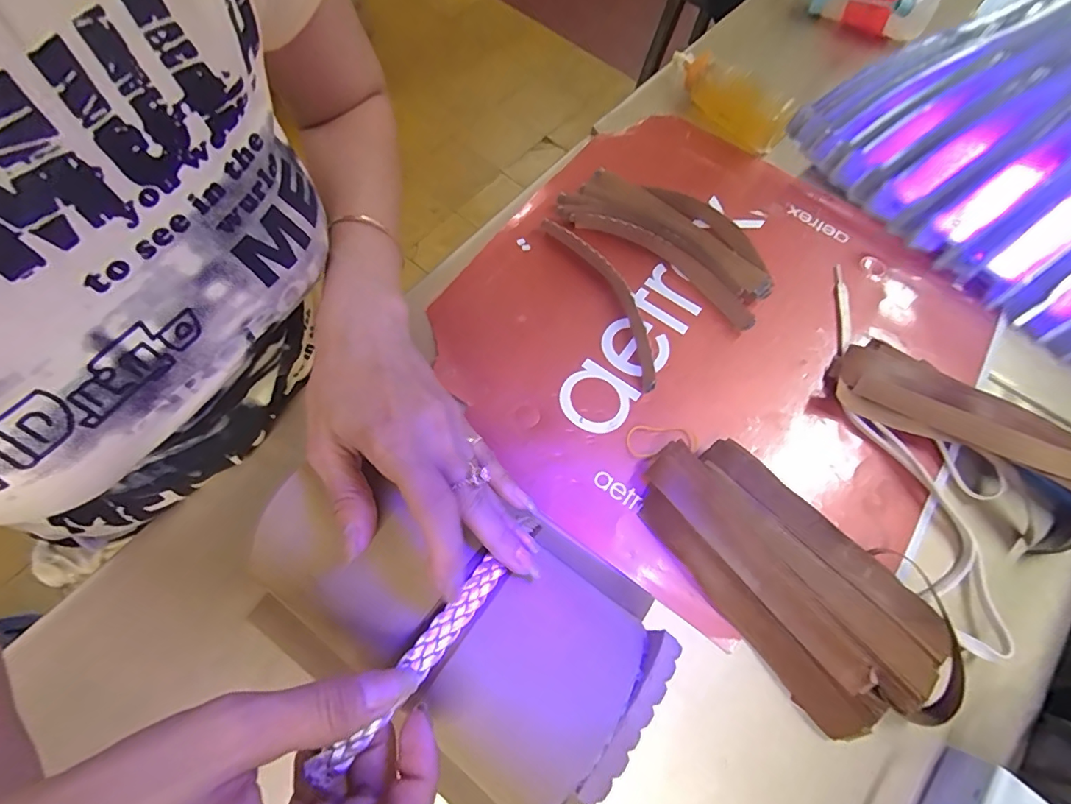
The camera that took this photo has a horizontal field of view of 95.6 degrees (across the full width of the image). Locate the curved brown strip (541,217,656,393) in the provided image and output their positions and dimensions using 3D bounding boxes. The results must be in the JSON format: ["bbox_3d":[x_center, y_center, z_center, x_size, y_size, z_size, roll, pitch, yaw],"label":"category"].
[{"bbox_3d":[0.062,-0.090,0.407,0.034,0.017,0.177,-25,70,-11],"label":"curved brown strip"}]

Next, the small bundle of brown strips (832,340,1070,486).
[{"bbox_3d":[0.330,0.009,0.369,0.197,0.039,0.068,27,69,9],"label":"small bundle of brown strips"}]

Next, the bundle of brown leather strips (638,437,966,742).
[{"bbox_3d":[0.168,0.112,0.320,0.097,0.038,0.213,-37,73,-15],"label":"bundle of brown leather strips"}]

